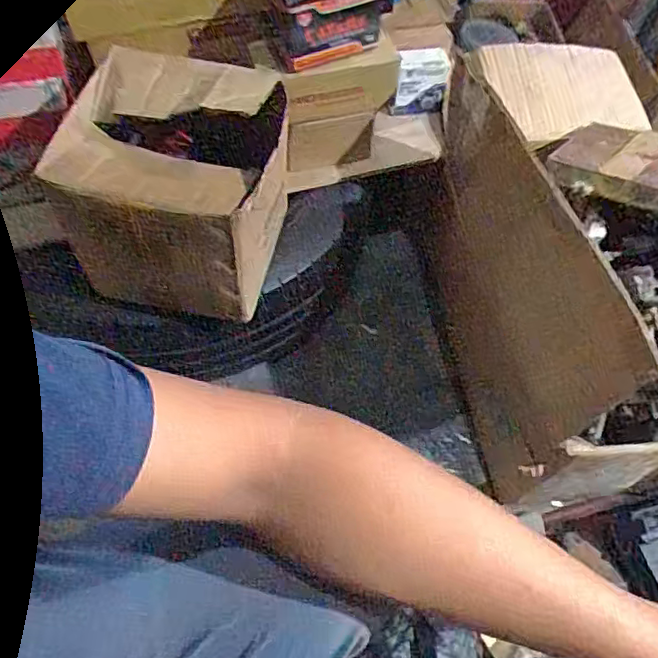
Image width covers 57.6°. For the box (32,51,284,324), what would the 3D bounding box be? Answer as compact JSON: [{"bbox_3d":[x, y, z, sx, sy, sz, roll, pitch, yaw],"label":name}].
[{"bbox_3d":[-0.165,-0.158,0.685,0.217,0.201,0.209,14,58,6],"label":"box"}]

